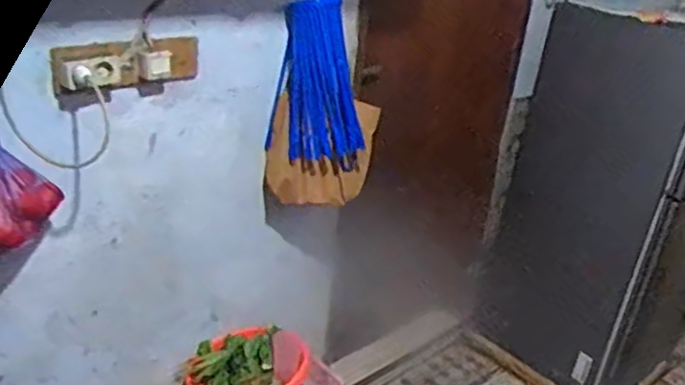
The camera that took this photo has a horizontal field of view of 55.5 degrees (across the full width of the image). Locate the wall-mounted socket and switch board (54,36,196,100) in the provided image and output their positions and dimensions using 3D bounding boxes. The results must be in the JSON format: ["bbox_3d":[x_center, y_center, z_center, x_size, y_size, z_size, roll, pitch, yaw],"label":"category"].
[{"bbox_3d":[-0.414,-0.256,1.301,0.056,0.088,0.374,19,27,26],"label":"wall-mounted socket and switch board"}]

